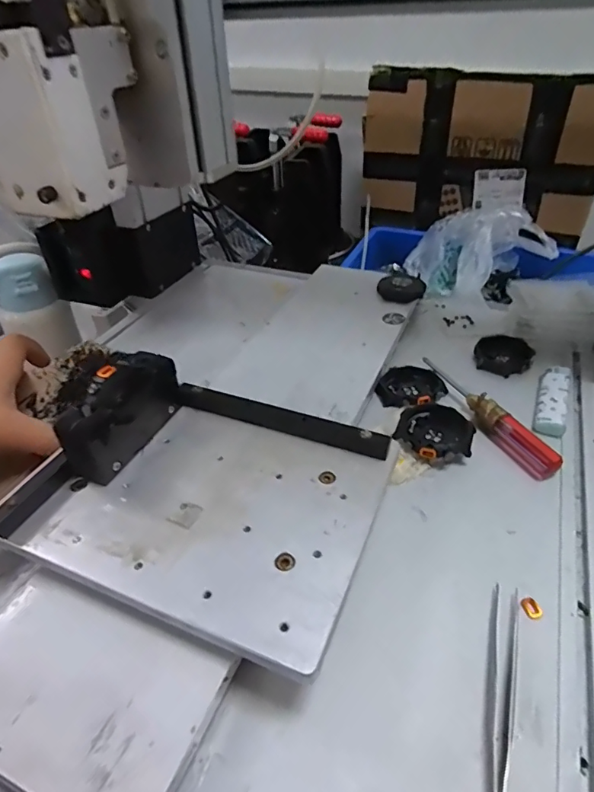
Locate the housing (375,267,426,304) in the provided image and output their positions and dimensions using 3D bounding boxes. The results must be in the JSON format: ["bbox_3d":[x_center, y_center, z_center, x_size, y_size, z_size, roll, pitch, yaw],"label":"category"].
[{"bbox_3d":[0.109,-0.113,0.496,0.044,0.014,0.045,-24,43,-24],"label":"housing"}]

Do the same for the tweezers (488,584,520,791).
[{"bbox_3d":[0.091,0.143,0.216,0.013,0.007,0.127,12,41,19],"label":"tweezers"}]

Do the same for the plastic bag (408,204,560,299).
[{"bbox_3d":[0.273,-0.230,0.750,0.220,0.085,0.138,-20,43,-21],"label":"plastic bag"}]

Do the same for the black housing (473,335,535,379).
[{"bbox_3d":[0.190,-0.040,0.441,0.048,0.012,0.061,20,44,27],"label":"black housing"}]

